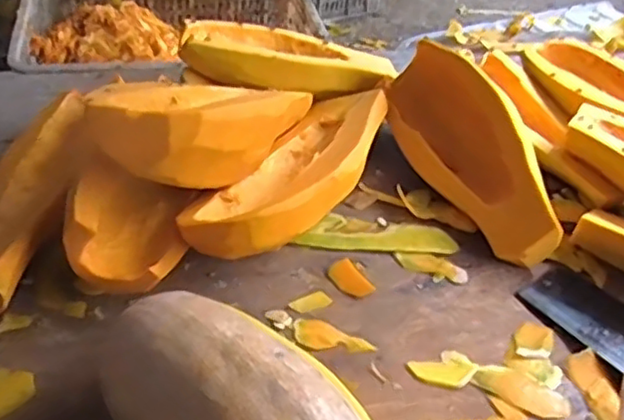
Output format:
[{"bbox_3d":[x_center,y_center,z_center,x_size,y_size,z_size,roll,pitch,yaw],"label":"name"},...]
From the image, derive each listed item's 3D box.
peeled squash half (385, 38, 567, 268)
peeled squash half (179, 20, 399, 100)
[{"bbox_3d":[0.160,-0.069,0.681,0.095,0.096,0.265,-10,43,-18],"label":"peeled squash half"},{"bbox_3d":[-0.023,-0.185,0.781,0.243,0.054,0.128,8,41,1],"label":"peeled squash half"}]

